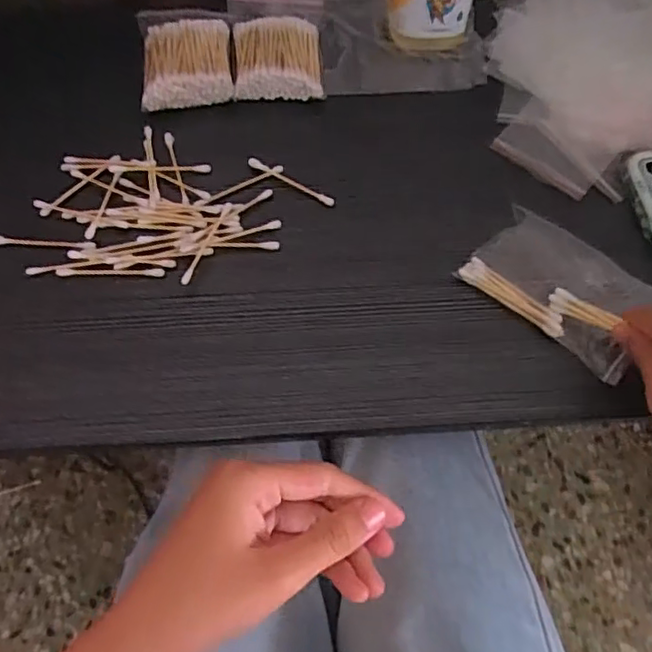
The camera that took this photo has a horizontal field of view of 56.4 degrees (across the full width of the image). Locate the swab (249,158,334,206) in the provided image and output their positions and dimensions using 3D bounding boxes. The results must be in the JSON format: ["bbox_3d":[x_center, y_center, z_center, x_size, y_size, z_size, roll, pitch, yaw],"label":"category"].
[{"bbox_3d":[-0.025,-0.103,0.433,0.069,0.006,0.007,27,67,13],"label":"swab"}]

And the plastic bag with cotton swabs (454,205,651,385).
[{"bbox_3d":[0.155,-0.028,0.393,0.113,0.019,0.076,38,70,17],"label":"plastic bag with cotton swabs"}]

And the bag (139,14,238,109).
[{"bbox_3d":[-0.108,-0.210,0.480,0.070,0.028,0.088,-7,64,-3],"label":"bag"}]

